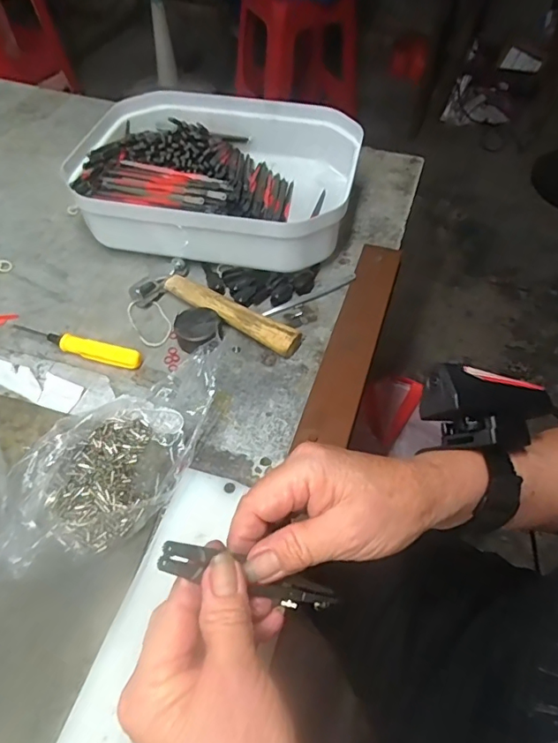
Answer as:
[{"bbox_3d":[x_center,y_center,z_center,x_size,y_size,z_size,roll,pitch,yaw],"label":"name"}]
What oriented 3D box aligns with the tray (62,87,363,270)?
[{"bbox_3d":[-0.062,-0.200,0.523,0.260,0.075,0.221,9,52,6],"label":"tray"}]

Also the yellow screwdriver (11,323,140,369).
[{"bbox_3d":[-0.172,-0.022,0.426,0.120,0.013,0.017,13,52,10],"label":"yellow screwdriver"}]

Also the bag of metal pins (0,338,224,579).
[{"bbox_3d":[-0.115,0.053,0.355,0.099,0.028,0.191,12,52,9],"label":"bag of metal pins"}]

